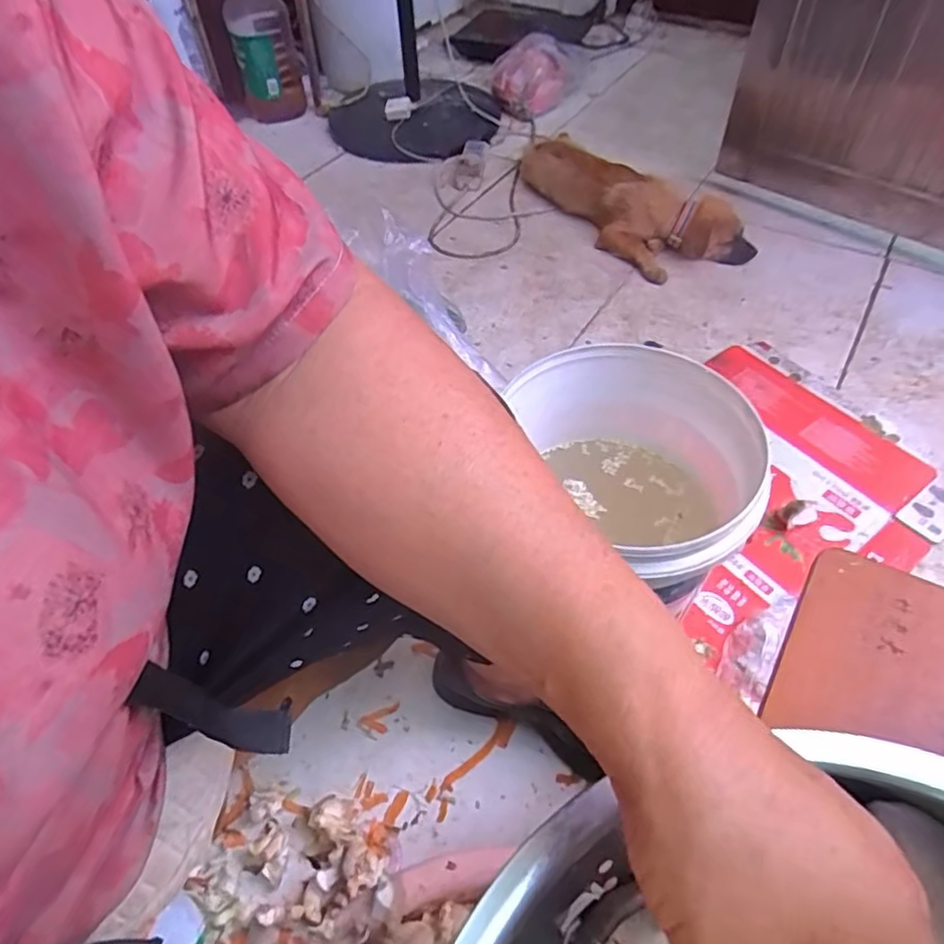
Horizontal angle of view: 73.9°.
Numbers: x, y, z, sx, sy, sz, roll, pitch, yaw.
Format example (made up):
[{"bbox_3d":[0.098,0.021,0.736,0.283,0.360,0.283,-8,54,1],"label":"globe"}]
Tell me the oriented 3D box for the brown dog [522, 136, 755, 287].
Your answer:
[{"bbox_3d":[0.303,-0.580,1.312,0.195,0.115,0.550,-29,54,-19],"label":"brown dog"}]

